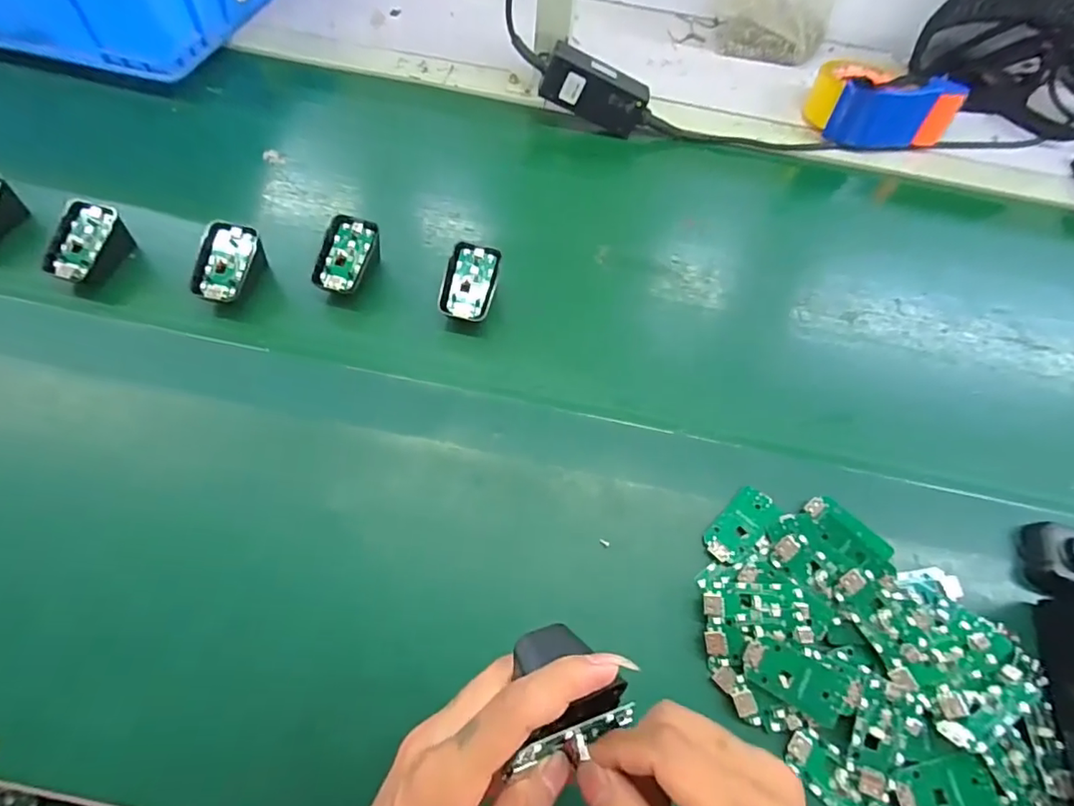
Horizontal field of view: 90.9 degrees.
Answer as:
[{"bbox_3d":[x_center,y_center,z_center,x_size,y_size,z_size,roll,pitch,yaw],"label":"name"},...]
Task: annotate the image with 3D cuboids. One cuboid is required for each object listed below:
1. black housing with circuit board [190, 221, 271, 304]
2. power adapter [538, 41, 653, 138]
[{"bbox_3d":[-0.264,-0.112,0.453,0.043,0.049,0.067,17,60,3],"label":"black housing with circuit board"},{"bbox_3d":[0.067,-0.341,0.582,0.123,0.051,0.035,17,63,-17],"label":"power adapter"}]

